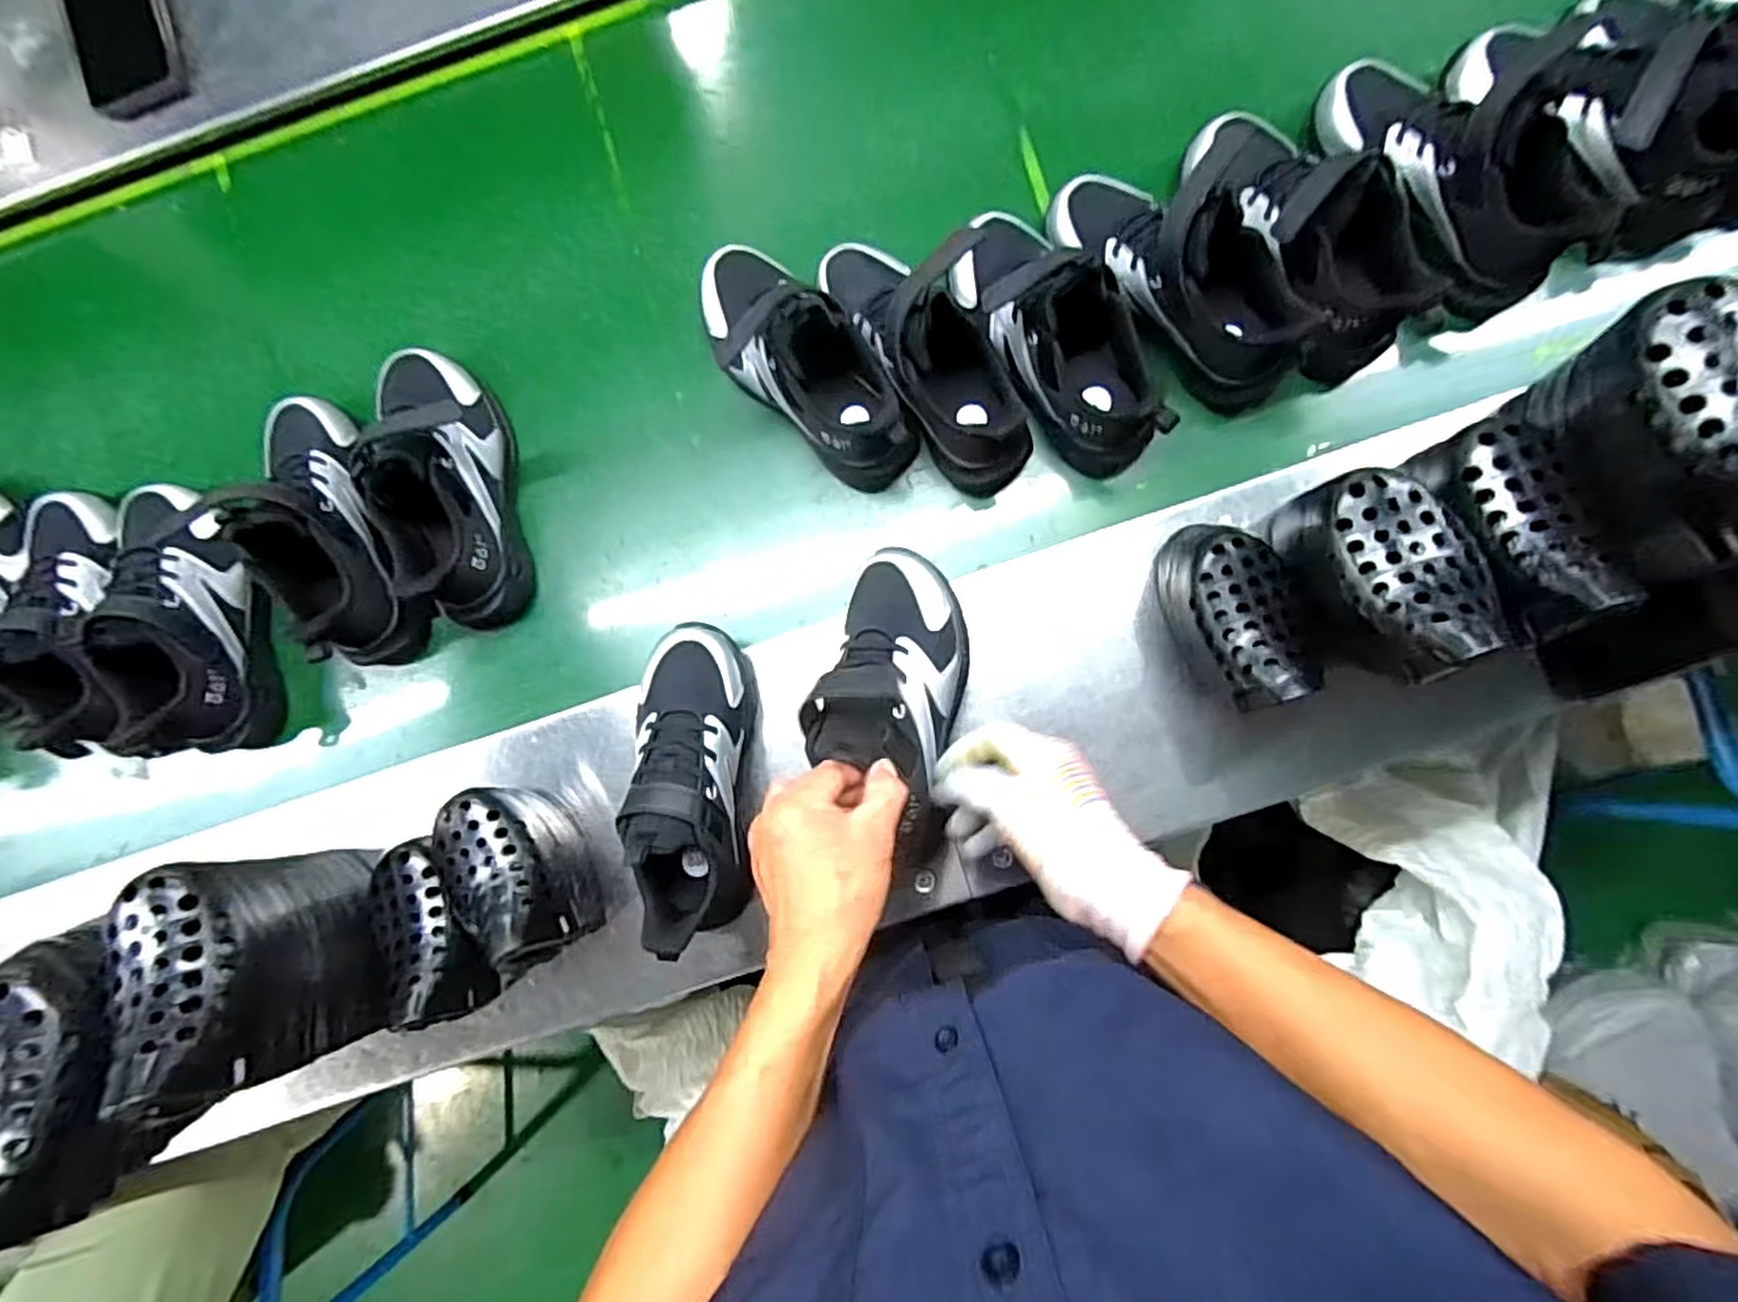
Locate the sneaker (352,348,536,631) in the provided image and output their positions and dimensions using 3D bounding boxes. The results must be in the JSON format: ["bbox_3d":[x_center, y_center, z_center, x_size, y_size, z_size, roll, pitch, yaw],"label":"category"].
[{"bbox_3d":[-0.331,-0.132,0.569,0.079,0.118,0.213,-16,89,1],"label":"sneaker"}]

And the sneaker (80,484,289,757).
[{"bbox_3d":[-0.546,-0.026,0.578,0.092,0.108,0.216,-17,89,1],"label":"sneaker"}]

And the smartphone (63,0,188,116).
[{"bbox_3d":[-0.625,-0.533,0.616,0.075,0.015,0.162,-14,90,-8],"label":"smartphone"}]

